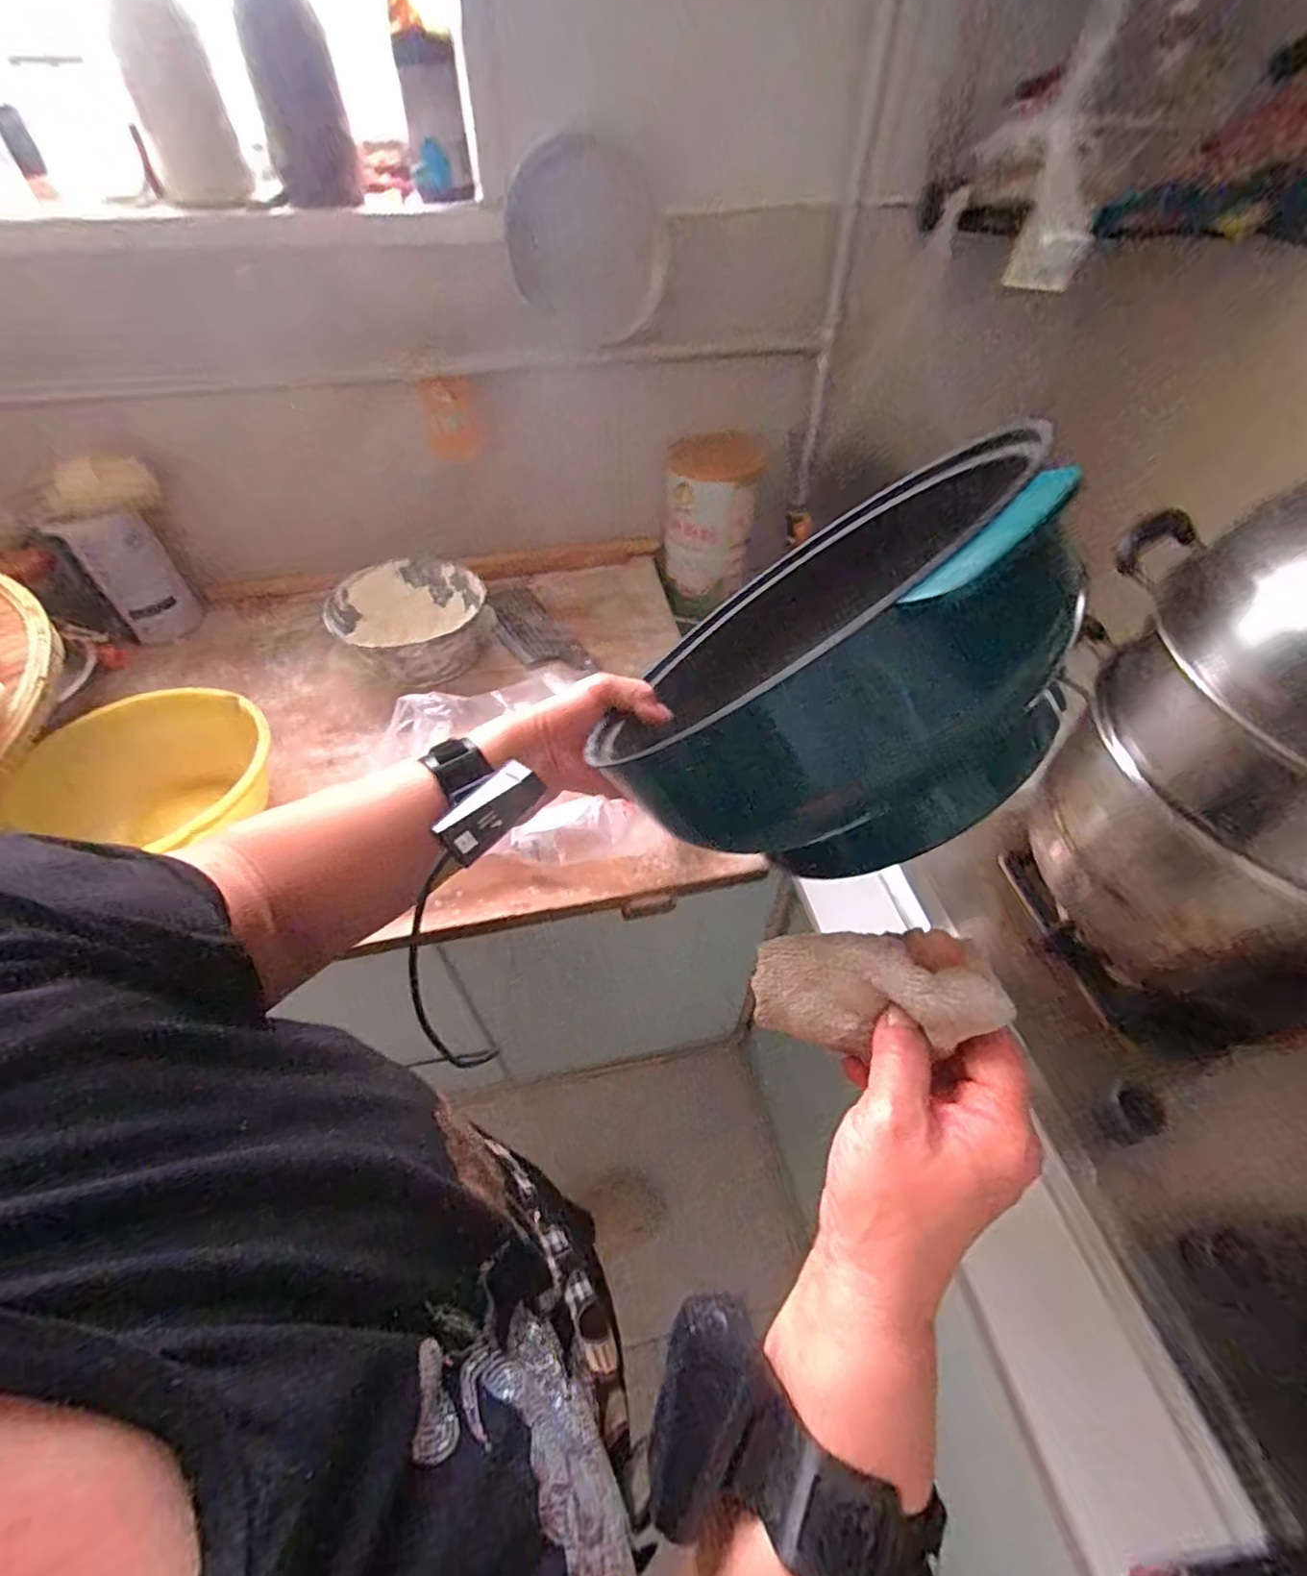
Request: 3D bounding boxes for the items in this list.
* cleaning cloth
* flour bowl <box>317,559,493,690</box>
[{"bbox_3d":[0.096,0.089,0.279,0.102,0.033,0.040,-9,42,33],"label":"cleaning cloth"},{"bbox_3d":[-0.295,-0.199,0.790,0.187,0.076,0.173,-14,51,-13],"label":"flour bowl"}]

